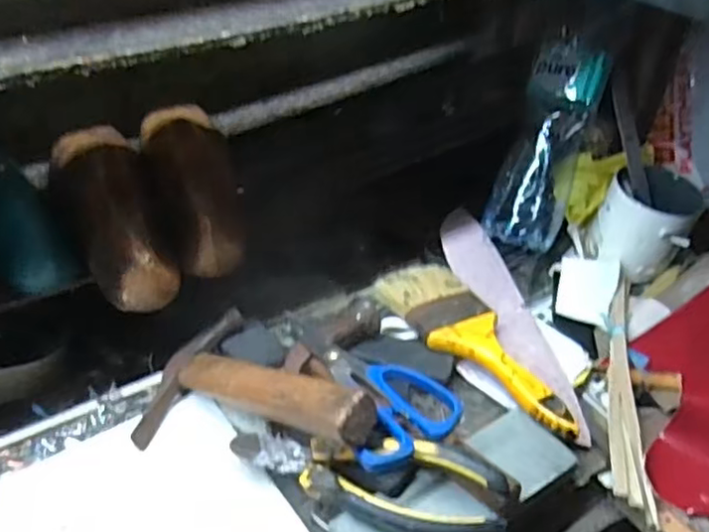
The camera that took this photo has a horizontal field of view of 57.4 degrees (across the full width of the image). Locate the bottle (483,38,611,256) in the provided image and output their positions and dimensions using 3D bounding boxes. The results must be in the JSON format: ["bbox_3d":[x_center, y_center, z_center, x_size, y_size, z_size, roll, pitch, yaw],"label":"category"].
[{"bbox_3d":[0.193,-0.120,0.653,0.074,0.204,0.053,18,16,14],"label":"bottle"}]

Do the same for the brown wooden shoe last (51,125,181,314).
[{"bbox_3d":[-0.173,-0.034,0.474,0.054,0.067,0.132,-22,75,-27],"label":"brown wooden shoe last"}]

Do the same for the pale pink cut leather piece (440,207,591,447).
[{"bbox_3d":[0.145,0.043,0.611,0.049,0.016,0.283,-12,47,-11],"label":"pale pink cut leather piece"}]

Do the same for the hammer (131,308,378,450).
[{"bbox_3d":[-0.075,0.096,0.460,0.196,0.041,0.109,5,34,40],"label":"hammer"}]

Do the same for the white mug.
[{"bbox_3d":[0.296,-0.046,0.663,0.086,0.081,0.091,25,45,21],"label":"white mug"}]

